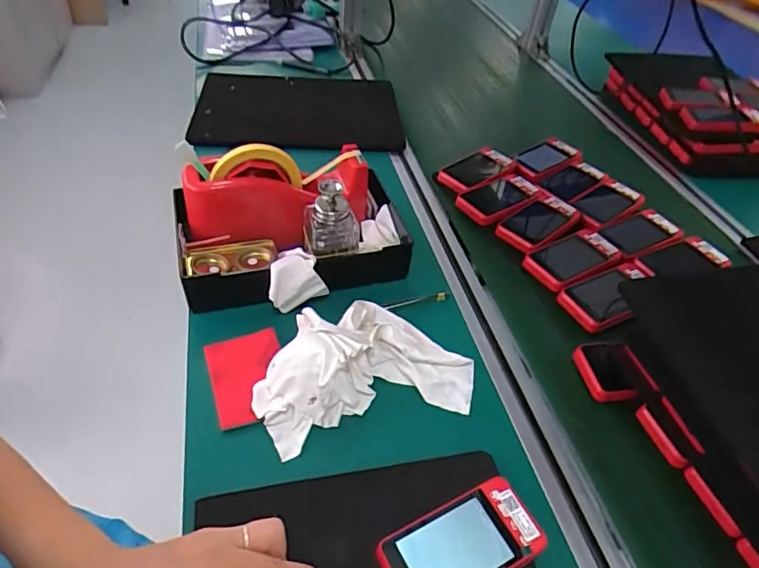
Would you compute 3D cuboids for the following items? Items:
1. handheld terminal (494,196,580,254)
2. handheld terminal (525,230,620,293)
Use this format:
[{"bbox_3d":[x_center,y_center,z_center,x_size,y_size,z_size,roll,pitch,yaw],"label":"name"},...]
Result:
[{"bbox_3d":[0.219,-0.084,0.705,0.137,0.015,0.063,-30,56,-32],"label":"handheld terminal"},{"bbox_3d":[0.243,-0.033,0.649,0.120,0.016,0.067,-23,52,-27],"label":"handheld terminal"}]

